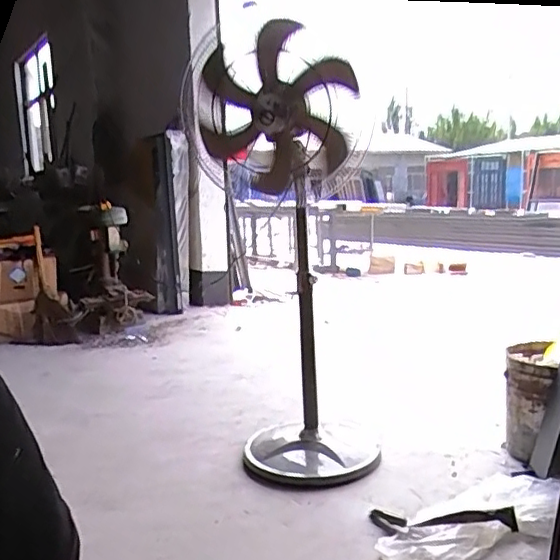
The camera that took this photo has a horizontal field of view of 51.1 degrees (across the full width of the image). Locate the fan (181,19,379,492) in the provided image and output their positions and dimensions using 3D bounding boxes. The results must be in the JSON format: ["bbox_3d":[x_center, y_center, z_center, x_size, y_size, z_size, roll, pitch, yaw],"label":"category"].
[{"bbox_3d":[0.038,-0.051,1.743,0.426,1.260,0.397,0,9,20],"label":"fan"}]

